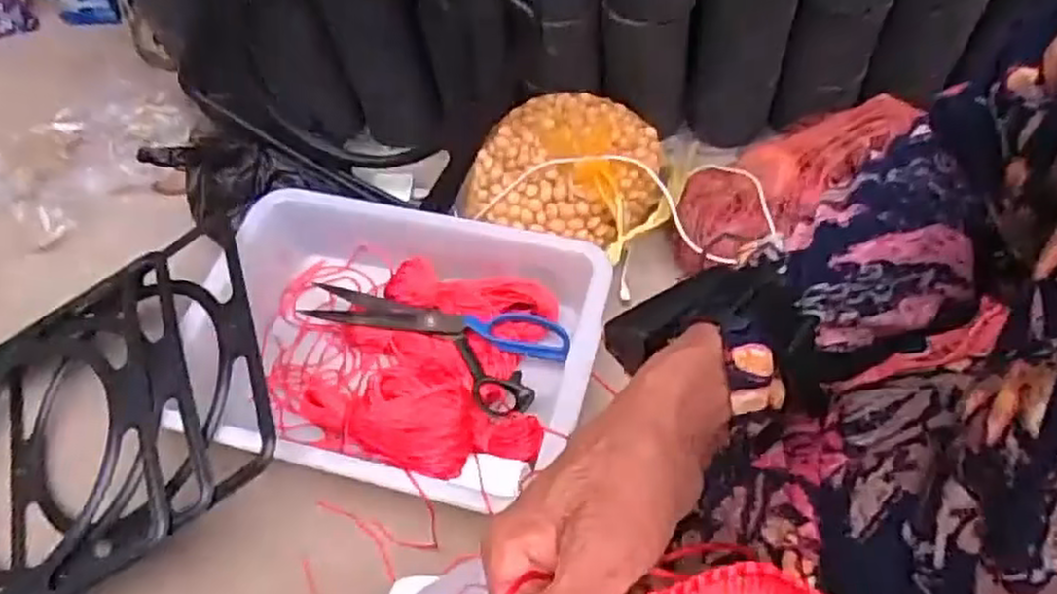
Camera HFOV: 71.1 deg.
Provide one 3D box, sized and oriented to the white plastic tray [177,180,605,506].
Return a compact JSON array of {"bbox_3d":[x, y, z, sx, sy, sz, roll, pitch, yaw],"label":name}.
[{"bbox_3d":[-0.145,0.054,0.779,0.419,0.098,0.298,12,57,12],"label":"white plastic tray"}]

